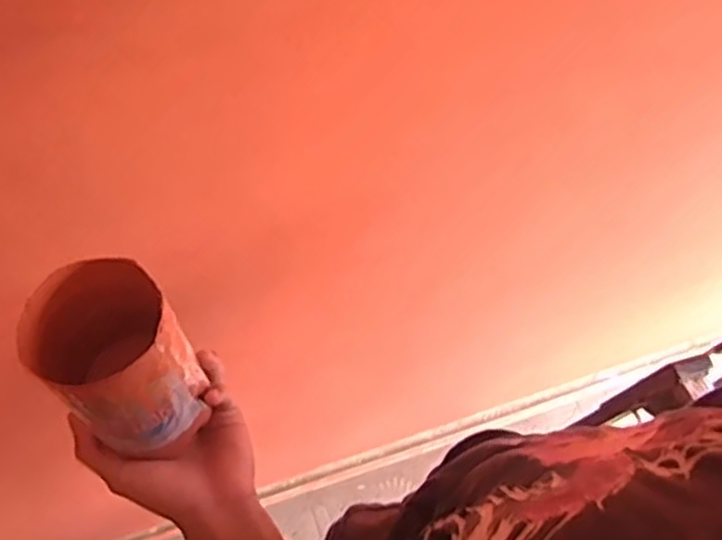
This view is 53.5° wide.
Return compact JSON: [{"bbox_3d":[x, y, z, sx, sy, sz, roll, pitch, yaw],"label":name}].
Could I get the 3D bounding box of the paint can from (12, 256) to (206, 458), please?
[{"bbox_3d":[-0.149,0.054,0.448,0.079,0.101,0.094,-28,68,-12],"label":"paint can"}]

